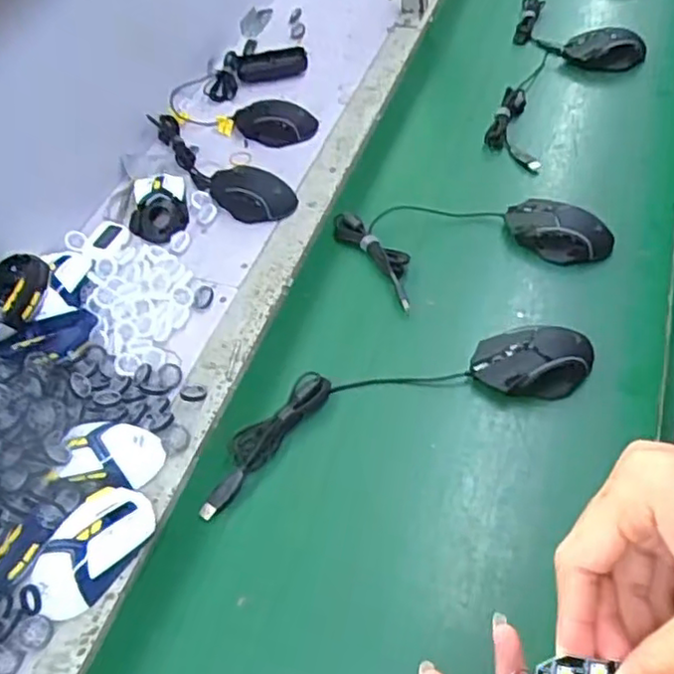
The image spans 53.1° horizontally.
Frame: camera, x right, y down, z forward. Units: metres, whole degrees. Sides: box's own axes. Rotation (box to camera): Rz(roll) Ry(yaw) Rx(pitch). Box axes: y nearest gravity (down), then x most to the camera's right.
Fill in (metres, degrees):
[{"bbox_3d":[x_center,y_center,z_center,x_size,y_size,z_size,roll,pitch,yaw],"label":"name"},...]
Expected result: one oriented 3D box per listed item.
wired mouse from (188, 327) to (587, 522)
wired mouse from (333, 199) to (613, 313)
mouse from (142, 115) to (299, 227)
[{"bbox_3d":[0.052,0.053,0.645,0.385,0.036,0.099,-16,53,-8],"label":"wired mouse"},{"bbox_3d":[0.154,-0.112,0.767,0.303,0.036,0.138,-6,52,0],"label":"wired mouse"},{"bbox_3d":[-0.169,-0.231,0.887,0.068,0.030,0.279,-39,59,-23],"label":"mouse"}]

